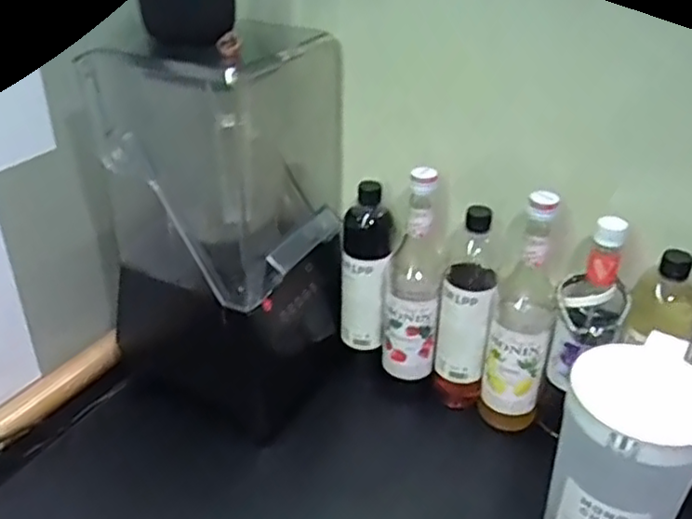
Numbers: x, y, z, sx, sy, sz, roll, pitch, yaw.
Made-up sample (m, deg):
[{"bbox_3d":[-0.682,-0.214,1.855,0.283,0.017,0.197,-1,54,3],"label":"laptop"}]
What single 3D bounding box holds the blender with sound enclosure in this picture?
[{"bbox_3d":[-0.141,-0.055,0.843,0.261,0.408,0.230,17,34,25],"label":"blender with sound enclosure"}]

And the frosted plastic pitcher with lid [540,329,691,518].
[{"bbox_3d":[0.261,0.203,0.645,0.119,0.243,0.144,16,34,23],"label":"frosted plastic pitcher with lid"}]

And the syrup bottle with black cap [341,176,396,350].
[{"bbox_3d":[0.028,0.014,0.881,0.069,0.226,0.067,3,31,2],"label":"syrup bottle with black cap"}]

